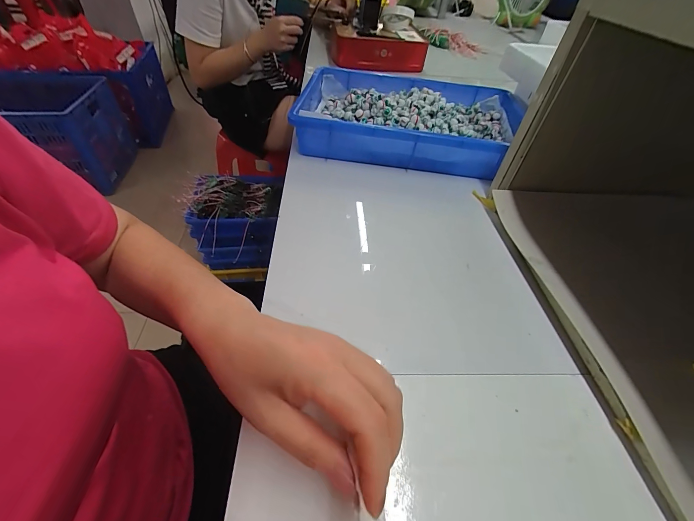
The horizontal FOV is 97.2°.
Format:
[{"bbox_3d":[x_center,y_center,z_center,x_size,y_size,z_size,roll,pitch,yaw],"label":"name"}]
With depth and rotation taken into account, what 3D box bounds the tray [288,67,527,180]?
[{"bbox_3d":[0.108,-0.244,0.531,0.362,0.066,0.256,8,47,1],"label":"tray"}]

